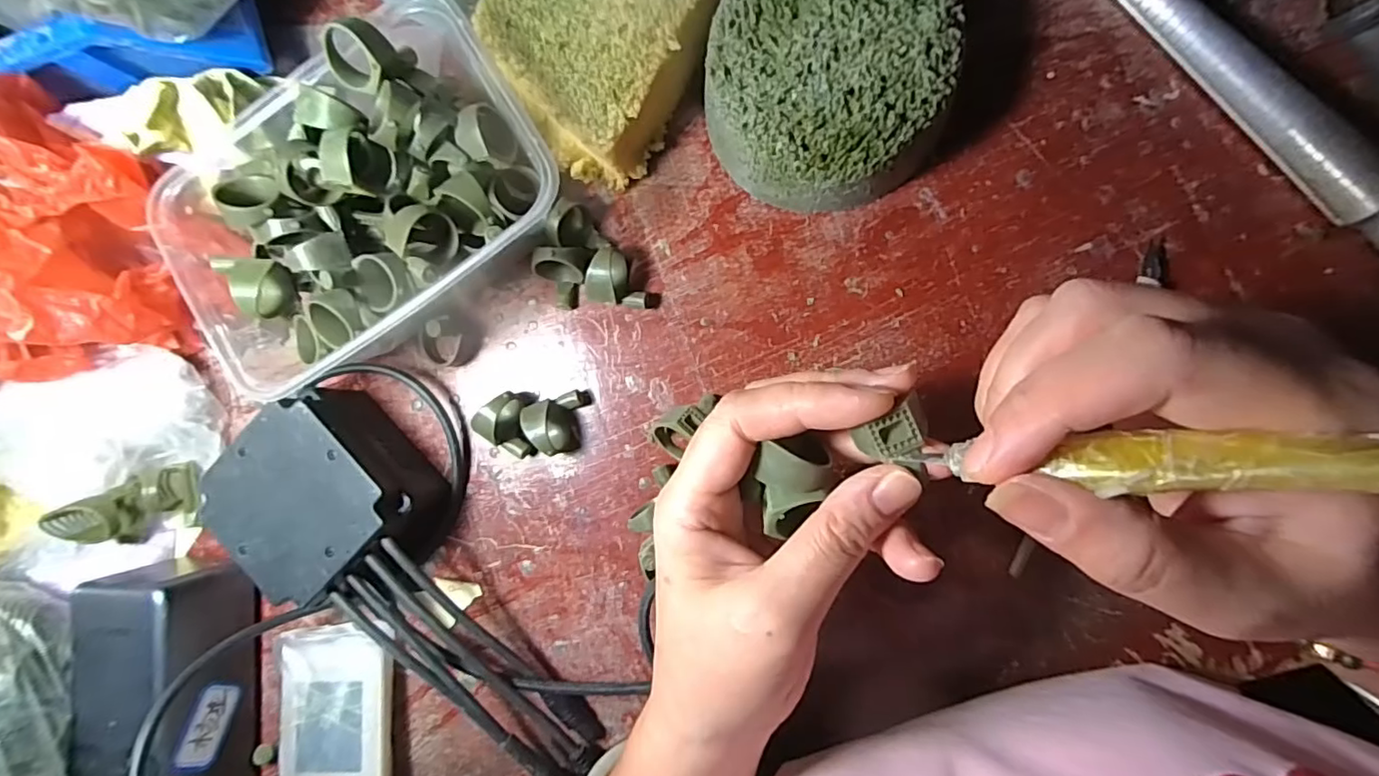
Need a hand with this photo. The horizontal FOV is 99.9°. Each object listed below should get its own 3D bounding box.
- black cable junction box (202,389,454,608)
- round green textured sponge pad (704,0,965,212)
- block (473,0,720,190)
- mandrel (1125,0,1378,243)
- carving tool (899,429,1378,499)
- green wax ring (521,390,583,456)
[{"bbox_3d":[-0.167,0.052,0.280,0.092,0.051,0.081,39,96,6],"label":"black cable junction box"},{"bbox_3d":[0.060,-0.135,0.253,0.099,0.044,0.102,0,91,8],"label":"round green textured sponge pad"},{"bbox_3d":[-0.035,-0.171,0.267,0.093,0.043,0.131,33,95,7],"label":"block"},{"bbox_3d":[0.235,-0.122,0.238,0.020,0.025,0.240,-41,85,7],"label":"mandrel"},{"bbox_3d":[0.113,0.015,0.121,0.139,0.017,0.010,-7,89,47],"label":"carving tool"},{"bbox_3d":[-0.063,0.017,0.279,0.025,0.025,0.026,0,91,8],"label":"green wax ring"}]

